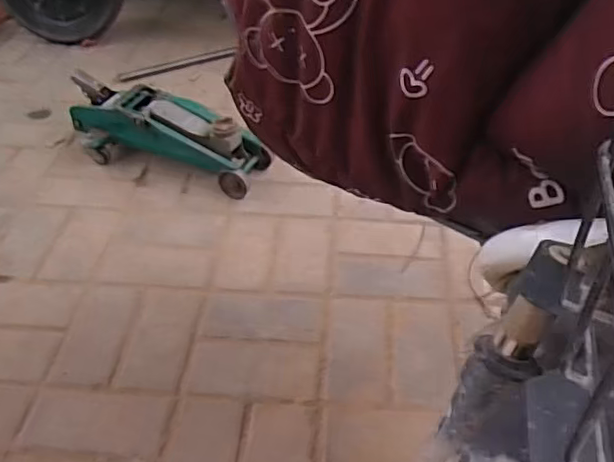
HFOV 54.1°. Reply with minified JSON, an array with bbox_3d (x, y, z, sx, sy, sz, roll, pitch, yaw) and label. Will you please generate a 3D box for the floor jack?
[{"bbox_3d":[-0.304,-0.201,1.264,0.442,0.131,0.140,16,44,19],"label":"floor jack"}]

